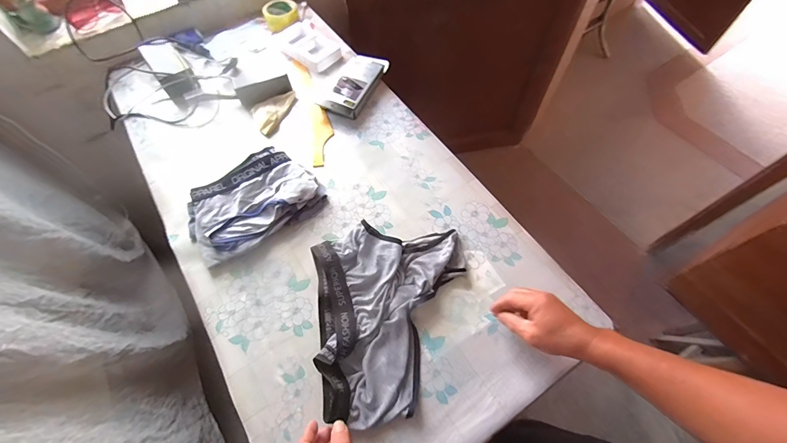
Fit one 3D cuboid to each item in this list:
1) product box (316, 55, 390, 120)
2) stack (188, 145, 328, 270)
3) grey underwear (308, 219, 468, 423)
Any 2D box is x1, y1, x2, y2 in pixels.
[{"bbox_3d":[-0.102,-0.344,0.862,0.108,0.035,0.216,22,65,13],"label":"product box"},{"bbox_3d":[-0.280,-0.039,0.695,0.255,0.054,0.165,-35,66,-15],"label":"stack"},{"bbox_3d":[-0.001,0.164,0.588,0.254,0.034,0.294,-7,62,-2],"label":"grey underwear"}]

